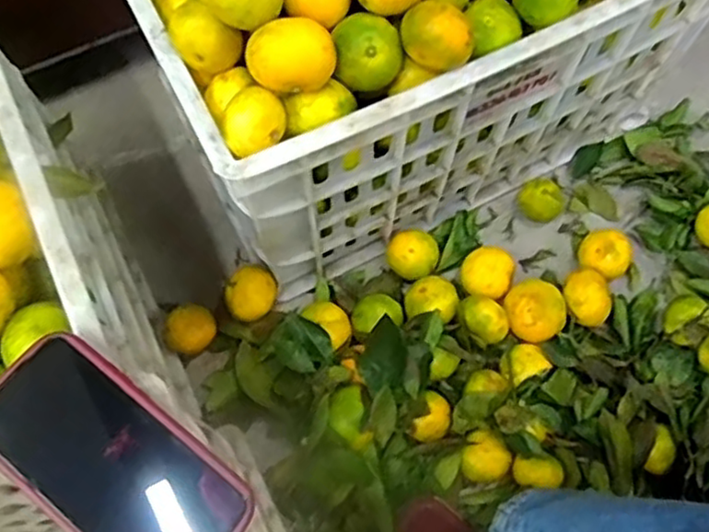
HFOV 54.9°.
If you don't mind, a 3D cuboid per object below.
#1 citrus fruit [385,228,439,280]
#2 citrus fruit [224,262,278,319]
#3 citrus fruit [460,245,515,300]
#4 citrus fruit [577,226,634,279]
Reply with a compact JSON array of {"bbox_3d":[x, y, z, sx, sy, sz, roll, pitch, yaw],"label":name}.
[{"bbox_3d":[0.065,-0.012,0.746,0.053,0.038,0.051,0,70,-1],"label":"citrus fruit"},{"bbox_3d":[-0.111,0.029,0.728,0.056,0.045,0.055,-23,73,-9],"label":"citrus fruit"},{"bbox_3d":[0.144,0.010,0.743,0.055,0.040,0.054,0,70,-1],"label":"citrus fruit"},{"bbox_3d":[0.270,-0.008,0.748,0.049,0.044,0.055,-35,75,-13],"label":"citrus fruit"}]

